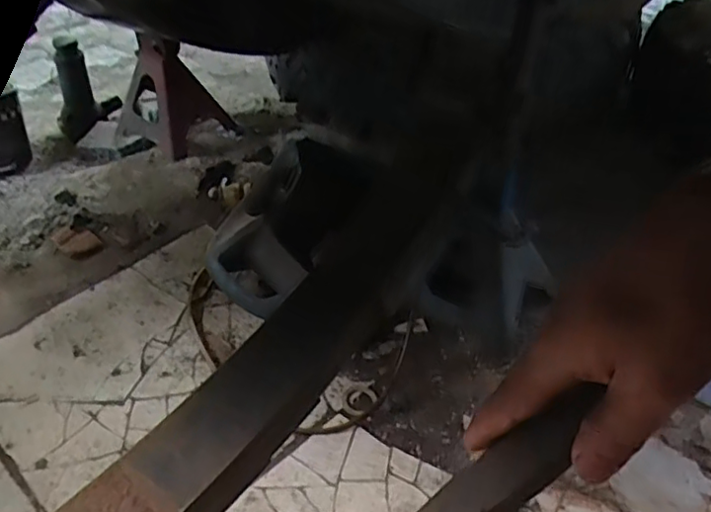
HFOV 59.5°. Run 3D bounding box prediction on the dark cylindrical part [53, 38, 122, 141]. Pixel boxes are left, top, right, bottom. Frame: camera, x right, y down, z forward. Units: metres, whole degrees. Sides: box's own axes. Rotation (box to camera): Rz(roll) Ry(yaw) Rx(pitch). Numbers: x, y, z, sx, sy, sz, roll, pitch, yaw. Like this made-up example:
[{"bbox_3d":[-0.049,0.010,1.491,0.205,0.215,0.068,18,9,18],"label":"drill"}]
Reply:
[{"bbox_3d":[-0.525,-0.326,1.193,0.058,0.186,0.119,14,41,17],"label":"dark cylindrical part"}]

